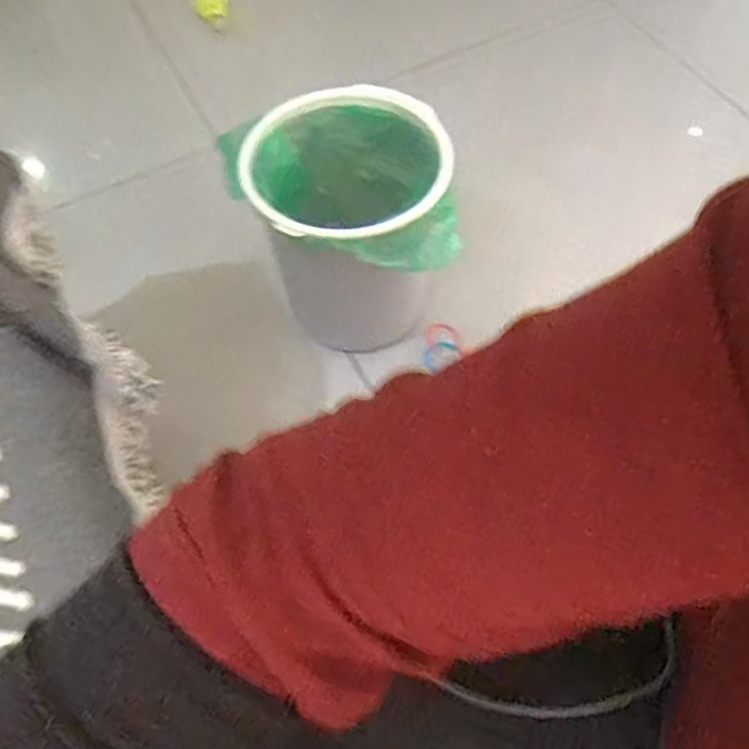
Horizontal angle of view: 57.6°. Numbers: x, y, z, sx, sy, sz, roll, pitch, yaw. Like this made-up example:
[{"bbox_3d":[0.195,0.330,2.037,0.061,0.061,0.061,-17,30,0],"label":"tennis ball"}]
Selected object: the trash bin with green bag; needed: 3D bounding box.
[{"bbox_3d":[-0.037,-0.170,0.857,0.277,0.271,0.228,11,62,8],"label":"trash bin with green bag"}]

